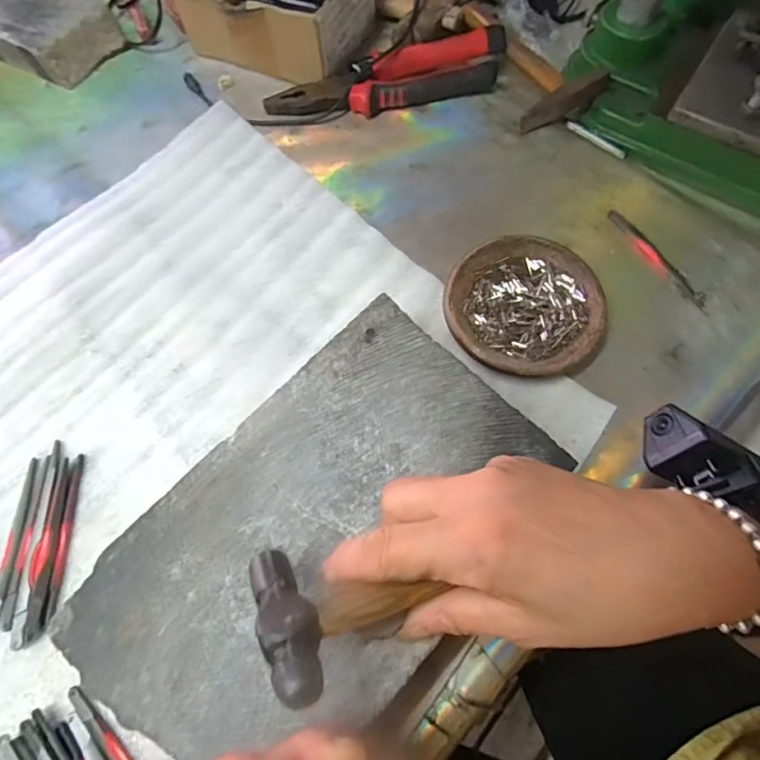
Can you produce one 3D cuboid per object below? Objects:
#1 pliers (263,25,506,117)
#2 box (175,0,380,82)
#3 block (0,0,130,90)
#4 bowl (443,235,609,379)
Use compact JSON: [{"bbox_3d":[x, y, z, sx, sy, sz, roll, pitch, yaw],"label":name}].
[{"bbox_3d":[0.009,-0.275,0.457,0.221,0.024,0.059,-13,66,-3],"label":"pliers"},{"bbox_3d":[-0.098,-0.368,0.479,0.159,0.063,0.126,24,69,13],"label":"box"},{"bbox_3d":[-0.335,-0.349,0.496,0.131,0.041,0.084,29,71,15],"label":"block"},{"bbox_3d":[0.104,-0.052,0.362,0.109,0.020,0.113,-1,66,3],"label":"bowl"}]

